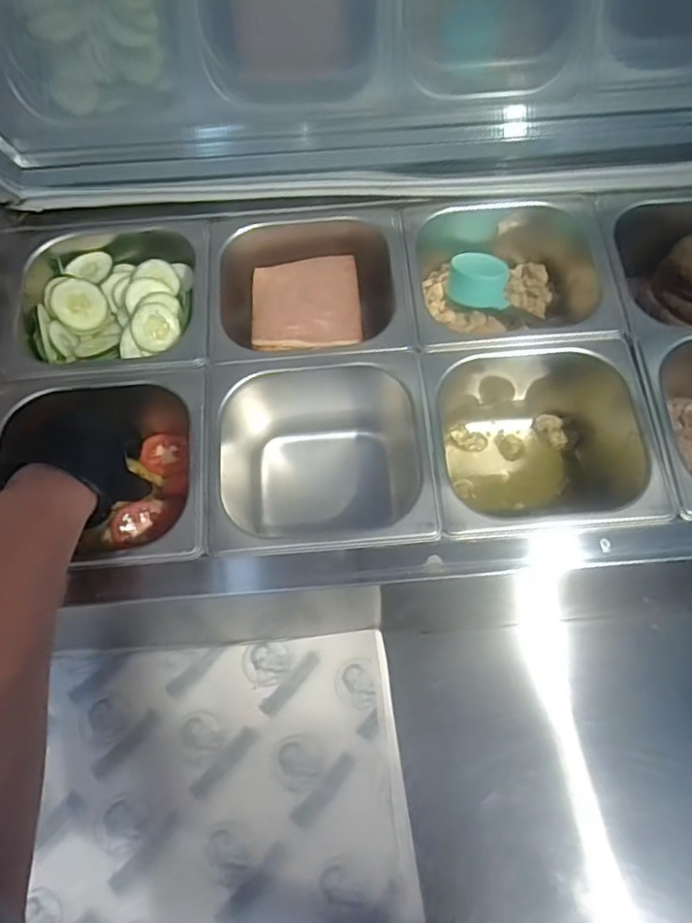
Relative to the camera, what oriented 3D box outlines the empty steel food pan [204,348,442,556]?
[{"bbox_3d":[-0.021,0.006,0.515,0.177,0.110,0.165,-3,59,0],"label":"empty steel food pan"}]

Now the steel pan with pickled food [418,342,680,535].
[{"bbox_3d":[0.155,-0.006,0.517,0.175,0.105,0.163,-5,59,-1],"label":"steel pan with pickled food"}]

